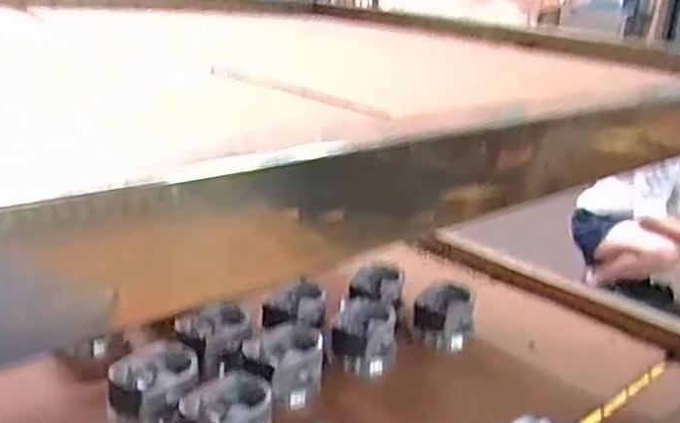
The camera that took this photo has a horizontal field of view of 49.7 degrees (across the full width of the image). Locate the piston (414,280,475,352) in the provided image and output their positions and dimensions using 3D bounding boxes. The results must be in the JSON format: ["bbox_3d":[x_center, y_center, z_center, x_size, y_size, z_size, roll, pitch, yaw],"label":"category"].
[{"bbox_3d":[0.116,0.119,0.825,0.067,0.054,0.067,9,20,11],"label":"piston"}]

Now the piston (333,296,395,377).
[{"bbox_3d":[0.026,0.129,0.768,0.062,0.066,0.062,10,20,12],"label":"piston"}]

